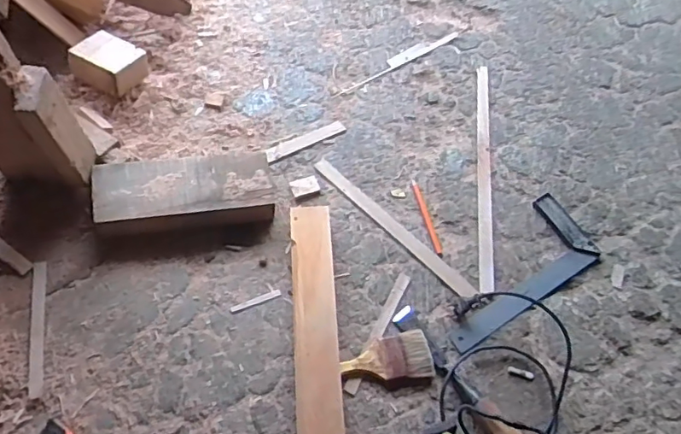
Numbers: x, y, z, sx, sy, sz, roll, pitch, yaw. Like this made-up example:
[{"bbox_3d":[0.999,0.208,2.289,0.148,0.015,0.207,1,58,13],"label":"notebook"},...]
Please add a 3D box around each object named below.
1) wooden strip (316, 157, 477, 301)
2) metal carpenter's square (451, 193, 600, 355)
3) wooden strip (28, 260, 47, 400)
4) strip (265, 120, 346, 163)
[{"bbox_3d":[0.097,0.018,1.034,0.396,0.009,0.030,41,66,19],"label":"wooden strip"},{"bbox_3d":[0.315,0.095,1.004,0.354,0.024,0.158,-29,65,-18],"label":"metal carpenter's square"},{"bbox_3d":[-0.489,0.176,0.872,0.021,0.013,0.224,-10,61,-8],"label":"wooden strip"},{"bbox_3d":[-0.071,-0.160,1.113,0.179,0.009,0.030,-28,65,-18],"label":"strip"}]

